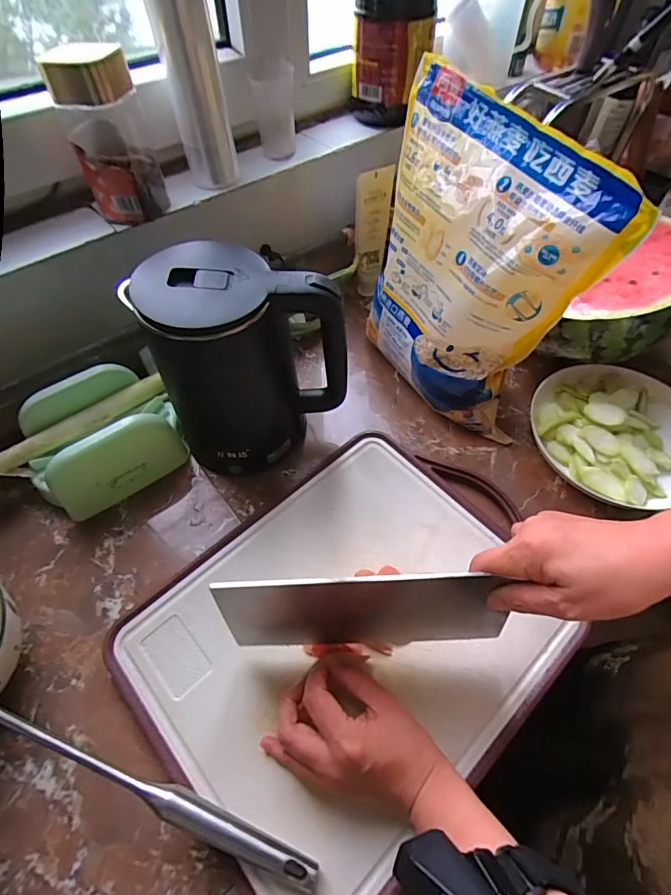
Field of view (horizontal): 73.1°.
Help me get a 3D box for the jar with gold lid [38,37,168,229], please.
[{"bbox_3d":[-0.227,-0.315,0.462,0.070,0.135,0.089,-15,58,-11],"label":"jar with gold lid"}]

